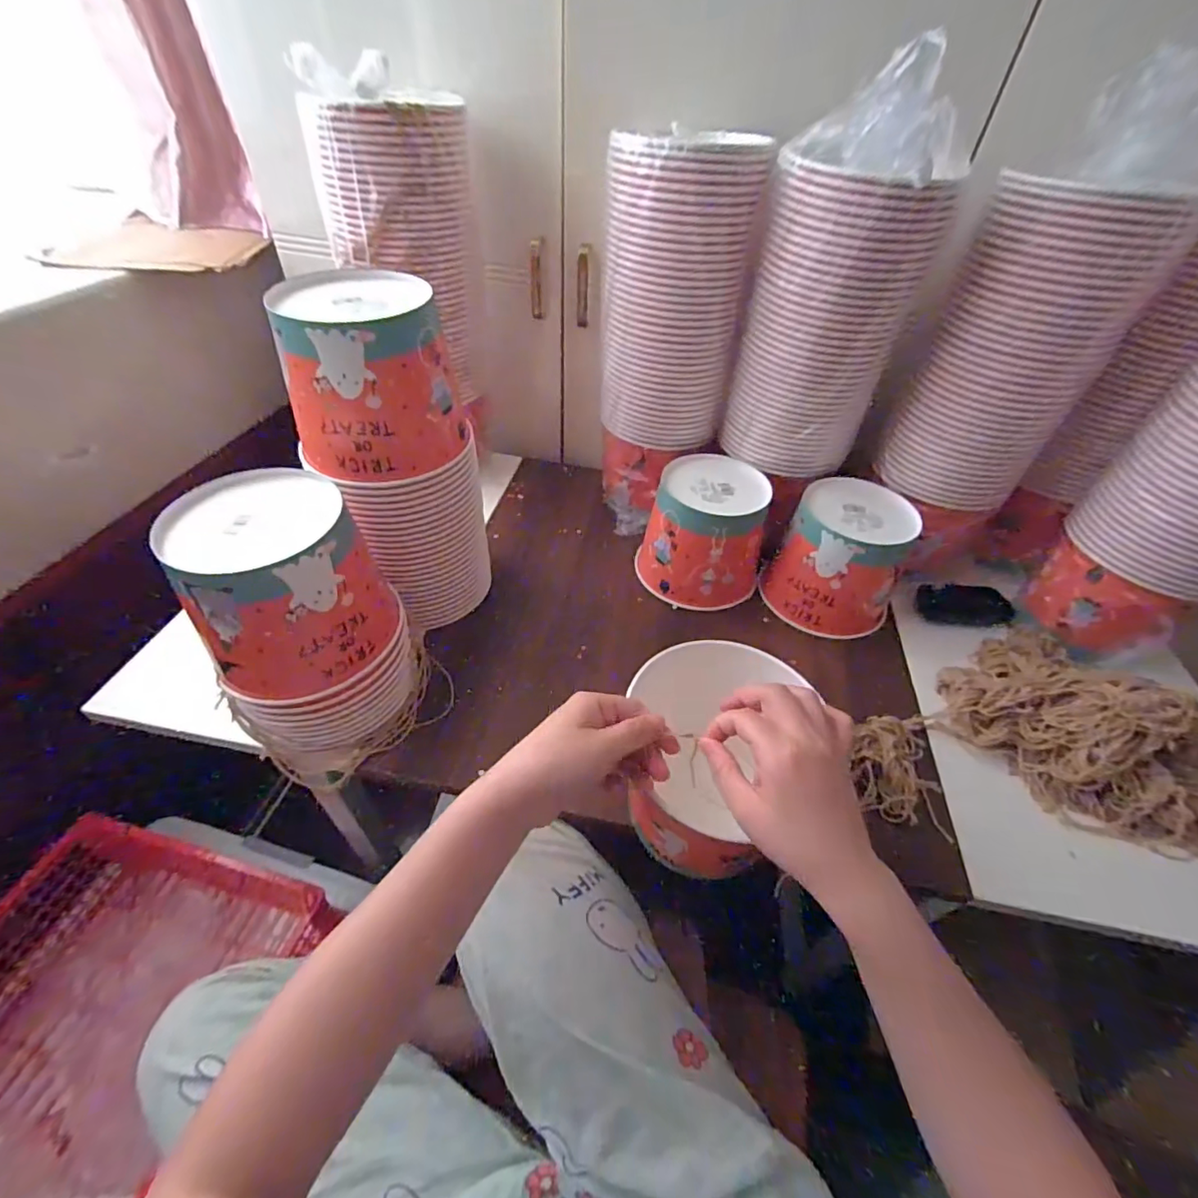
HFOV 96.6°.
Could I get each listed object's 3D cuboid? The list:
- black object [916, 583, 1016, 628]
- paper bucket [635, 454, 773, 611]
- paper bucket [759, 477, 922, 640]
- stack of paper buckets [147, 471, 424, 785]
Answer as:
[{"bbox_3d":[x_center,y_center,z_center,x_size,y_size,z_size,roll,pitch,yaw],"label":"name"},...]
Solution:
[{"bbox_3d":[0.465,0.009,0.682,0.104,0.029,0.054,6,46,1],"label":"black object"},{"bbox_3d":[0.134,-0.086,0.670,0.148,0.128,0.149,2,46,-2],"label":"paper bucket"},{"bbox_3d":[0.291,-0.047,0.640,0.144,0.130,0.137,29,51,22],"label":"paper bucket"},{"bbox_3d":[-0.259,0.027,0.476,0.134,0.220,0.149,21,48,16],"label":"stack of paper buckets"}]

